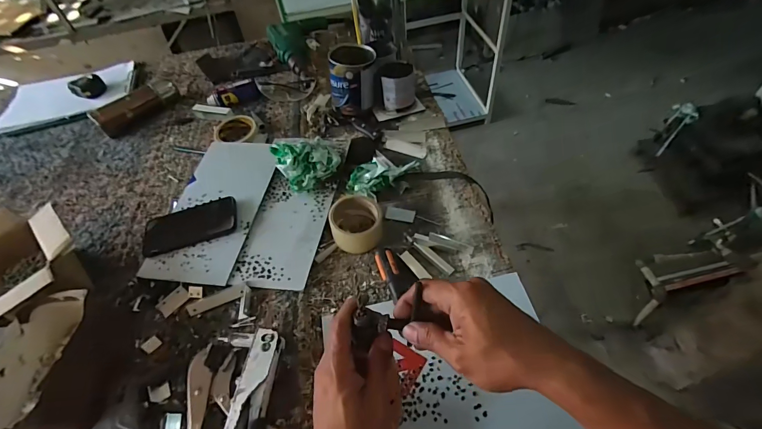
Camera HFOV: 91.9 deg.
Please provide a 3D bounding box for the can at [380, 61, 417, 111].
[{"bbox_3d":[0.037,-0.279,0.802,0.076,0.078,0.066,-3,52,2],"label":"can"}]

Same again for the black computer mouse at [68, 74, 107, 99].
[{"bbox_3d":[-0.793,-0.345,0.998,0.080,0.040,0.049,-31,56,-19],"label":"black computer mouse"}]

